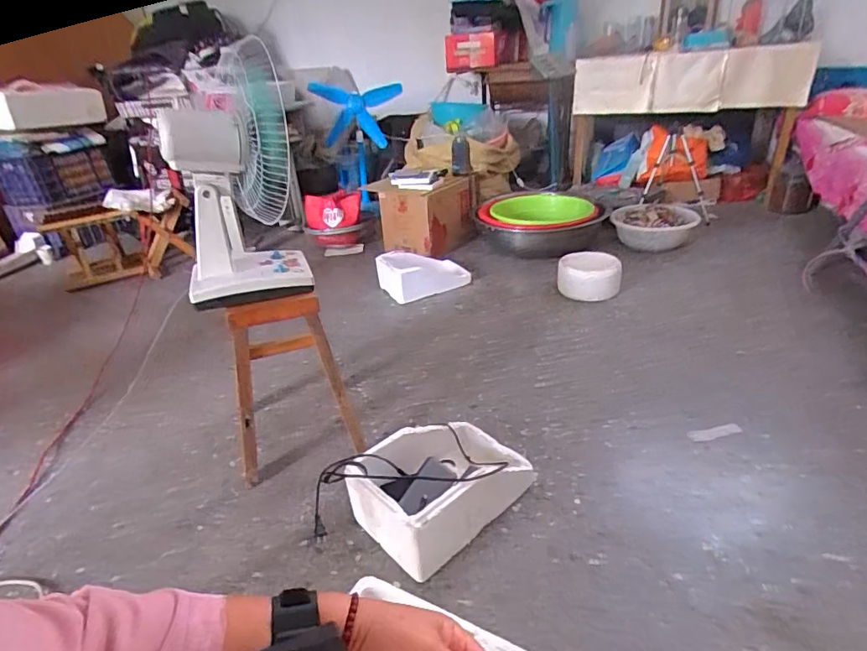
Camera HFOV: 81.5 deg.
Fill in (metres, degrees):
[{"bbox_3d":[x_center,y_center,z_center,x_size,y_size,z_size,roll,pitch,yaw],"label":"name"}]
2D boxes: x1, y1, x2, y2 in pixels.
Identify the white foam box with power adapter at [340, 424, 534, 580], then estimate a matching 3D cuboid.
[{"bbox_3d":[0.019,0.310,1.048,0.346,0.168,0.257,-28,37,-34],"label":"white foam box with power adapter"}]

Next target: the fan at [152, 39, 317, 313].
[{"bbox_3d":[-0.424,-0.315,1.073,0.240,0.429,0.343,-12,31,-12],"label":"fan"}]

